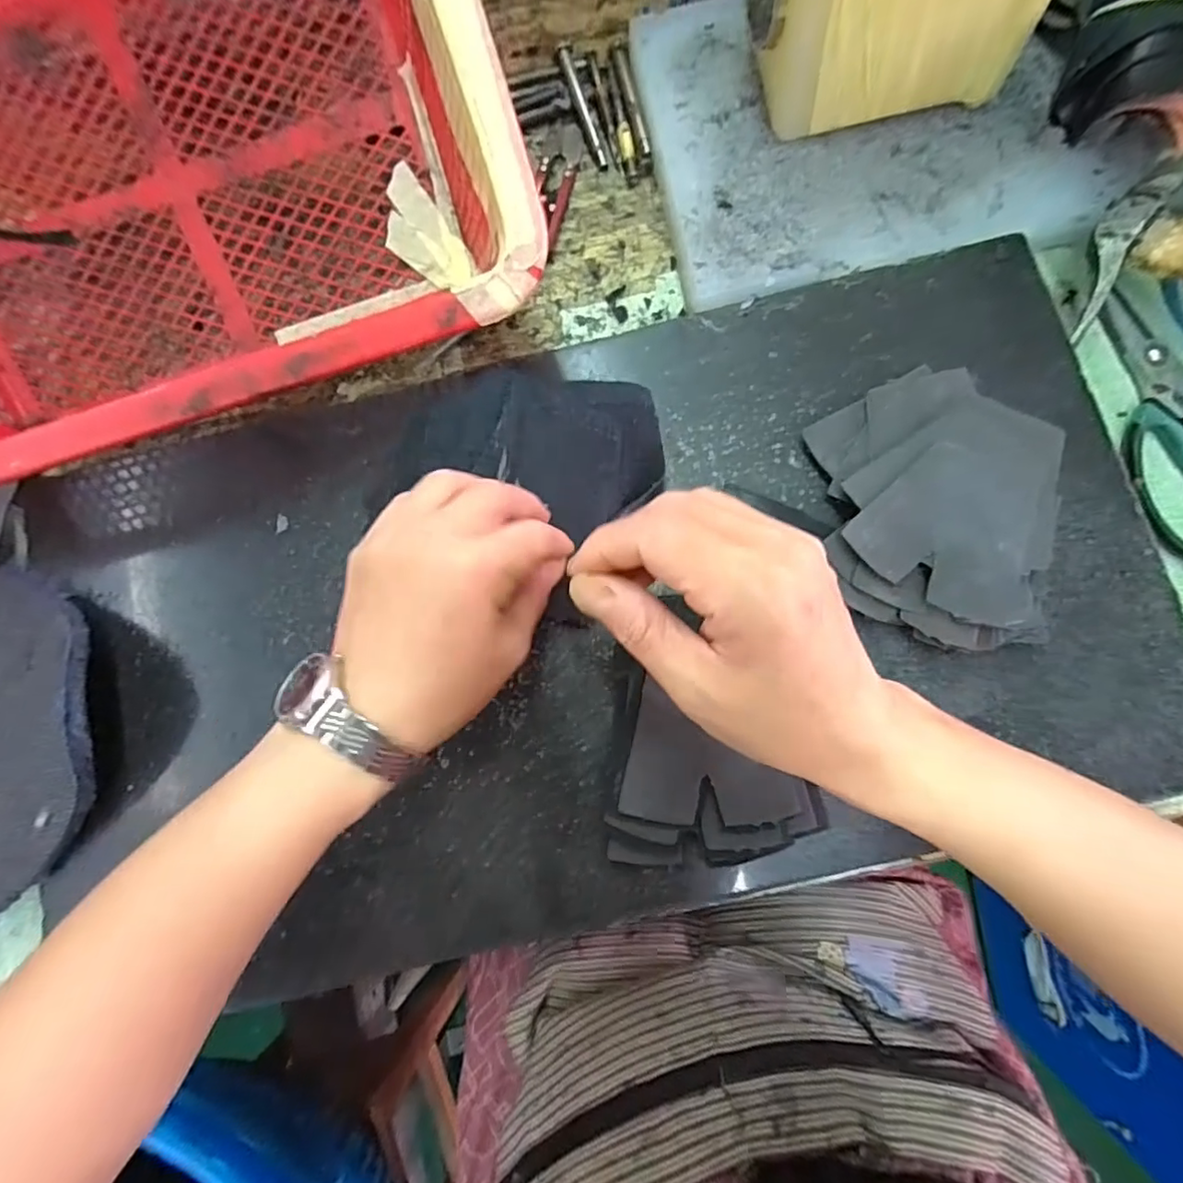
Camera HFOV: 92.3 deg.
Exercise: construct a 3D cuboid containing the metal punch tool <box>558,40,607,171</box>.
[{"bbox_3d":[-0.004,-0.319,0.376,0.011,0.009,0.079,-18,93,0],"label":"metal punch tool"}]

